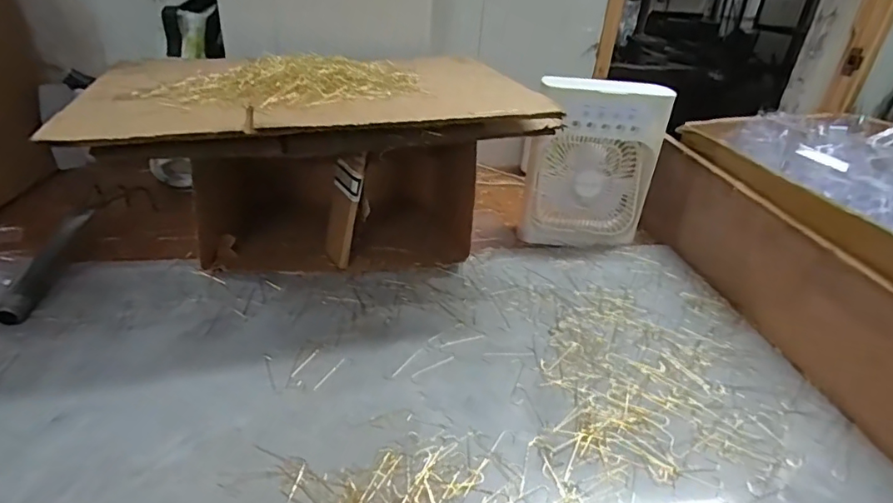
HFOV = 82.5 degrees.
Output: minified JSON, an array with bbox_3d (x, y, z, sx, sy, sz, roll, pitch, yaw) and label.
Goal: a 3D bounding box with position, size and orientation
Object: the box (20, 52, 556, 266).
[{"bbox_3d":[-0.166,-0.087,0.682,0.487,0.301,0.302,-7,31,-18],"label":"box"}]

